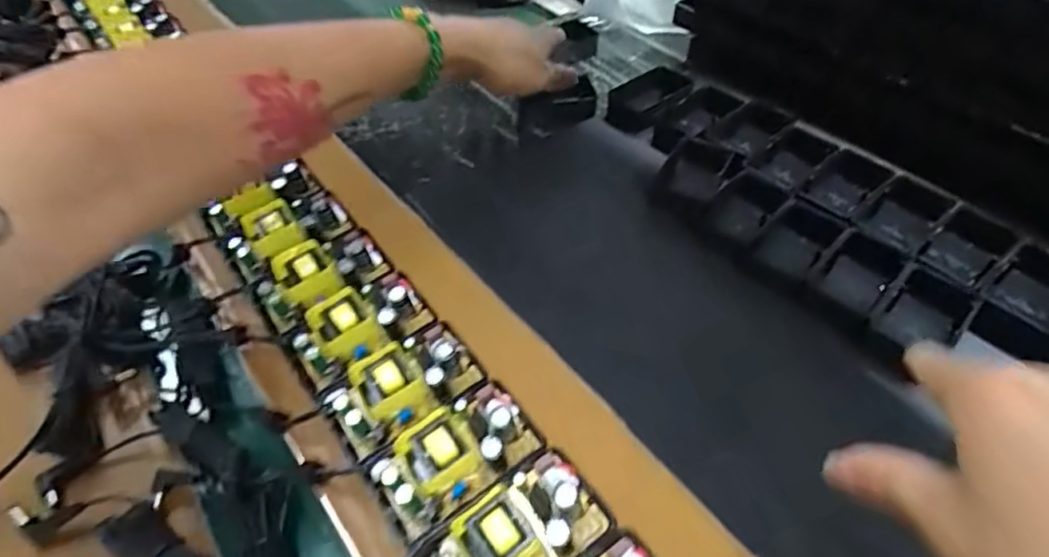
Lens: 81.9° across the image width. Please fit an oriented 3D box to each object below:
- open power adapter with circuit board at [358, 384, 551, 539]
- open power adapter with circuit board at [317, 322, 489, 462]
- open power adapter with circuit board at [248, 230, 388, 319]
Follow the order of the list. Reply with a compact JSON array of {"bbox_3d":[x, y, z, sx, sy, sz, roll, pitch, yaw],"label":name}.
[{"bbox_3d":[-0.029,0.073,0.254,0.069,0.026,0.038,-26,52,-22],"label":"open power adapter with circuit board"},{"bbox_3d":[-0.054,0.050,0.275,0.067,0.025,0.045,-26,52,-22],"label":"open power adapter with circuit board"},{"bbox_3d":[-0.105,0.001,0.318,0.067,0.023,0.043,-27,52,-23],"label":"open power adapter with circuit board"}]

